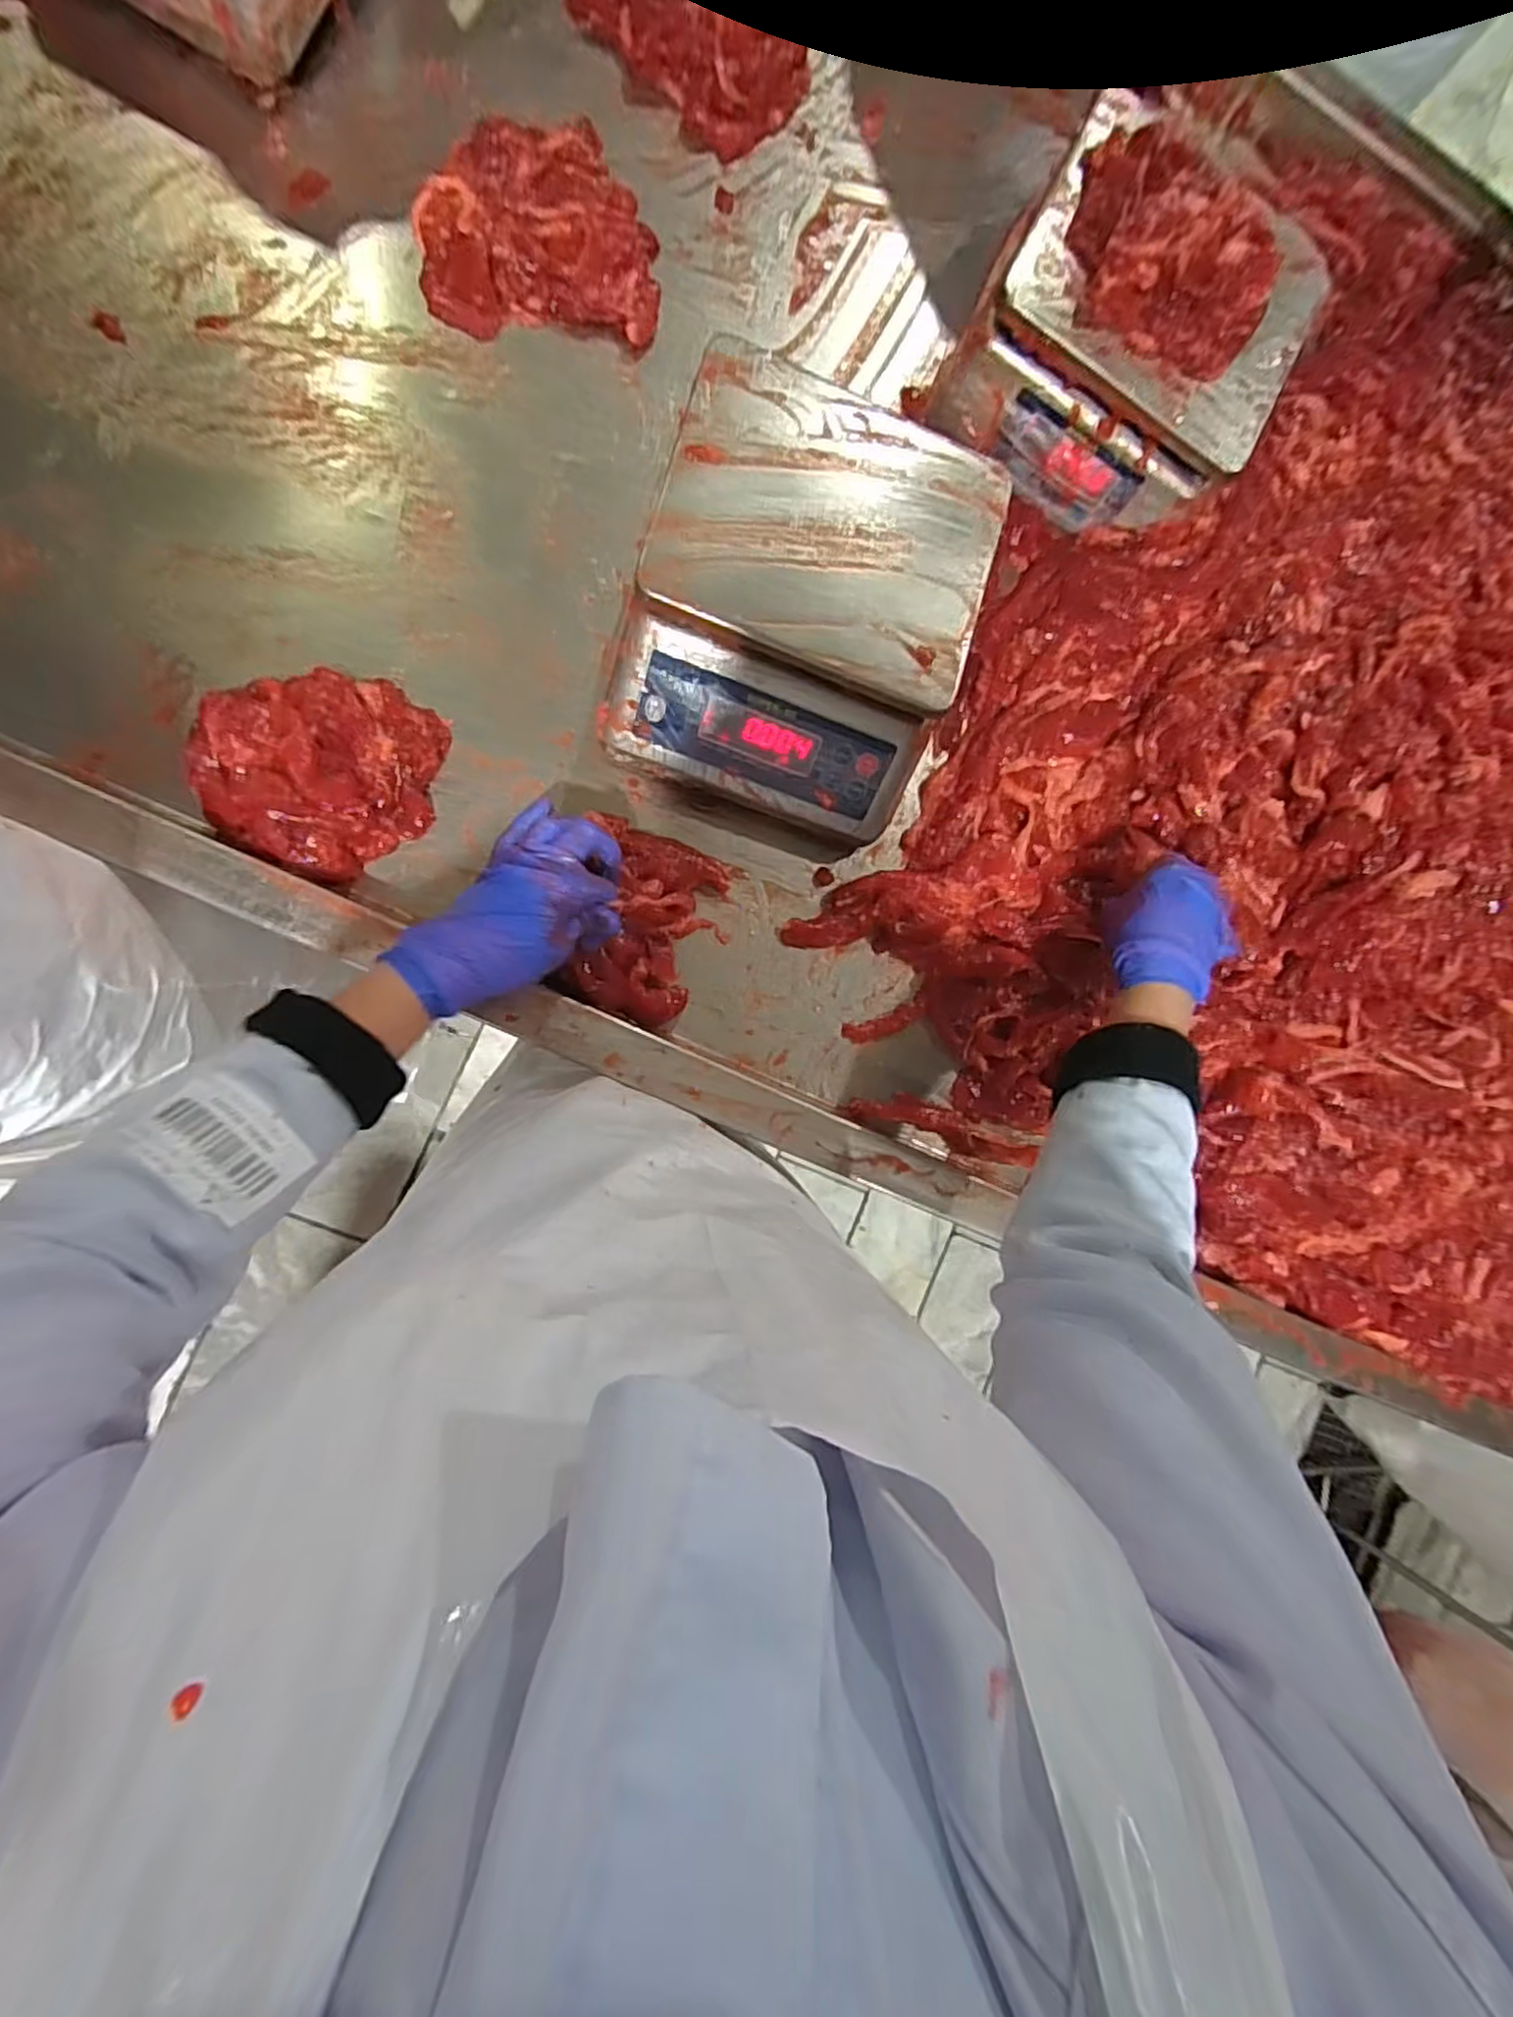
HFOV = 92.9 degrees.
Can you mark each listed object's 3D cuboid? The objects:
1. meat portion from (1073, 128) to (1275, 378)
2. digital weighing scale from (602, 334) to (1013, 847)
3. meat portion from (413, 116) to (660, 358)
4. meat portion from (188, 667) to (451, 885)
[{"bbox_3d":[0.293,-0.532,0.507,0.142,0.047,0.116,13,88,-9],"label":"meat portion"},{"bbox_3d":[0.033,-0.282,0.517,0.222,0.098,0.259,17,87,-9],"label":"digital weighing scale"},{"bbox_3d":[-0.163,-0.589,0.541,0.169,0.029,0.142,-3,91,-9],"label":"meat portion"},{"bbox_3d":[-0.302,-0.164,0.496,0.143,0.043,0.140,0,90,-9],"label":"meat portion"}]

